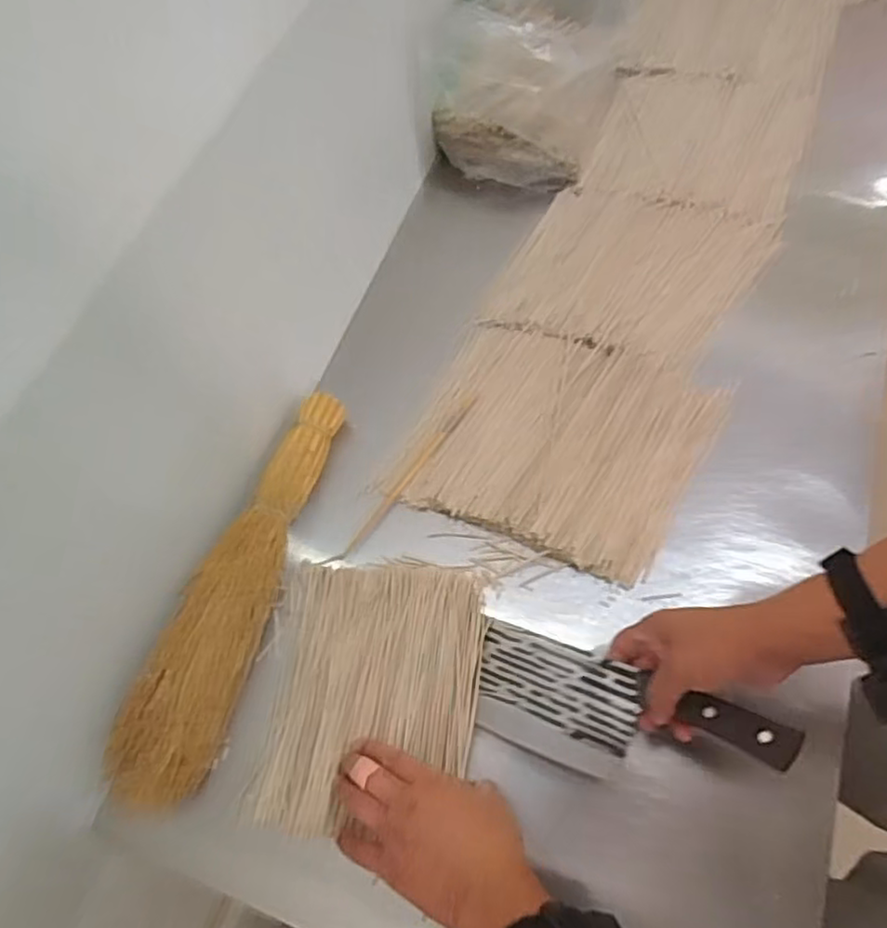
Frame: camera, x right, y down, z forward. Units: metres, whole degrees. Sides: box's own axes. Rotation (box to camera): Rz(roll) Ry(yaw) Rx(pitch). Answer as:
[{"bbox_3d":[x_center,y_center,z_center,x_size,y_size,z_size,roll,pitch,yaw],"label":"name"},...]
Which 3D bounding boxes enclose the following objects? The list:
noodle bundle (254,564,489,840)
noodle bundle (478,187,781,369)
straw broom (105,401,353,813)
[{"bbox_3d":[-0.060,0.209,0.616,0.193,0.042,0.231,5,65,4],"label":"noodle bundle"},{"bbox_3d":[0.226,-0.232,0.822,0.287,0.039,0.244,20,67,11],"label":"noodle bundle"},{"bbox_3d":[-0.197,0.104,0.642,0.070,0.061,0.418,13,65,9],"label":"straw broom"}]

